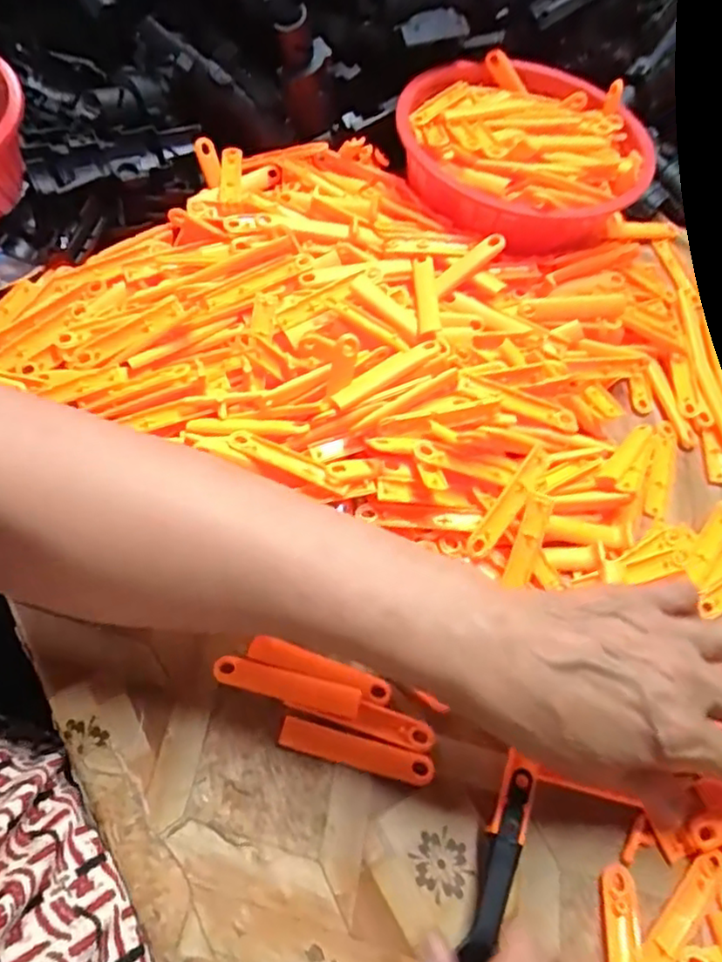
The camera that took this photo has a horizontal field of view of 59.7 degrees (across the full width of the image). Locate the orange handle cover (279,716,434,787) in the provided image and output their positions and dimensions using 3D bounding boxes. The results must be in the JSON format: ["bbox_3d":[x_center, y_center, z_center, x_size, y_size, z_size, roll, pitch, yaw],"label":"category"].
[{"bbox_3d":[-0.002,0.131,0.306,0.075,0.004,0.015,15,61,3],"label":"orange handle cover"}]

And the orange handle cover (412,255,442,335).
[{"bbox_3d":[0.042,-0.118,0.402,0.015,0.011,0.069,1,61,-5],"label":"orange handle cover"}]

